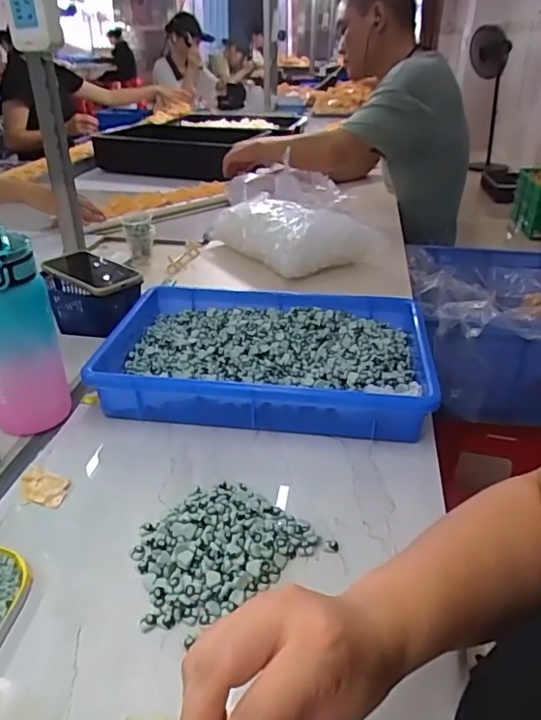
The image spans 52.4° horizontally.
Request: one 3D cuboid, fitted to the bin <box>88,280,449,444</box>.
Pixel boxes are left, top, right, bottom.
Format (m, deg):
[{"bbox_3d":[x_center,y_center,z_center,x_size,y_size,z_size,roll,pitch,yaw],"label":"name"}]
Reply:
[{"bbox_3d":[-0.005,-0.005,0.665,0.366,0.066,0.247,4,29,5],"label":"bin"}]

